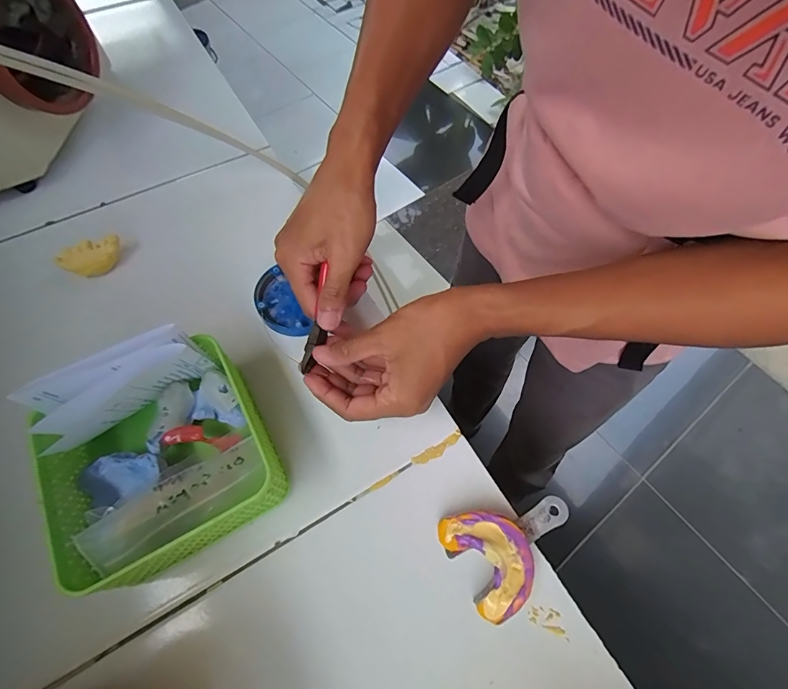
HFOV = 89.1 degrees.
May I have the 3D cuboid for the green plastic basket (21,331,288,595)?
[{"bbox_3d":[-0.162,0.080,0.284,0.136,0.069,0.135,-32,69,-16],"label":"green plastic basket"}]

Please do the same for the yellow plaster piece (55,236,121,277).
[{"bbox_3d":[-0.290,-0.081,0.388,0.054,0.030,0.024,-15,65,-9],"label":"yellow plaster piece"}]

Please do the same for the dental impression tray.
[{"bbox_3d":[0.088,0.141,0.291,0.095,0.023,0.069,-26,67,-14],"label":"dental impression tray"}]

